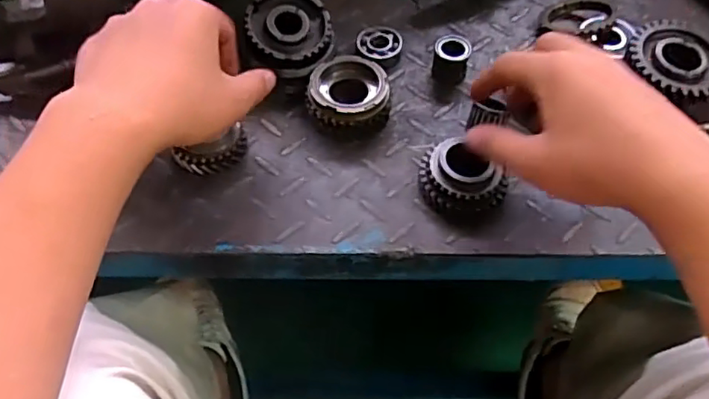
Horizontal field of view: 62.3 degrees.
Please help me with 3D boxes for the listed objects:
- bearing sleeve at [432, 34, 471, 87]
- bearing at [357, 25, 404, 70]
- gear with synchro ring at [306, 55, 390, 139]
[{"bbox_3d":[0.081,-0.118,0.496,0.029,0.028,0.032,9,57,7],"label":"bearing sleeve"},{"bbox_3d":[0.021,-0.132,0.509,0.038,0.014,0.037,0,57,1],"label":"bearing"},{"bbox_3d":[-0.004,-0.081,0.463,0.062,0.030,0.060,-1,57,1],"label":"gear with synchro ring"}]

